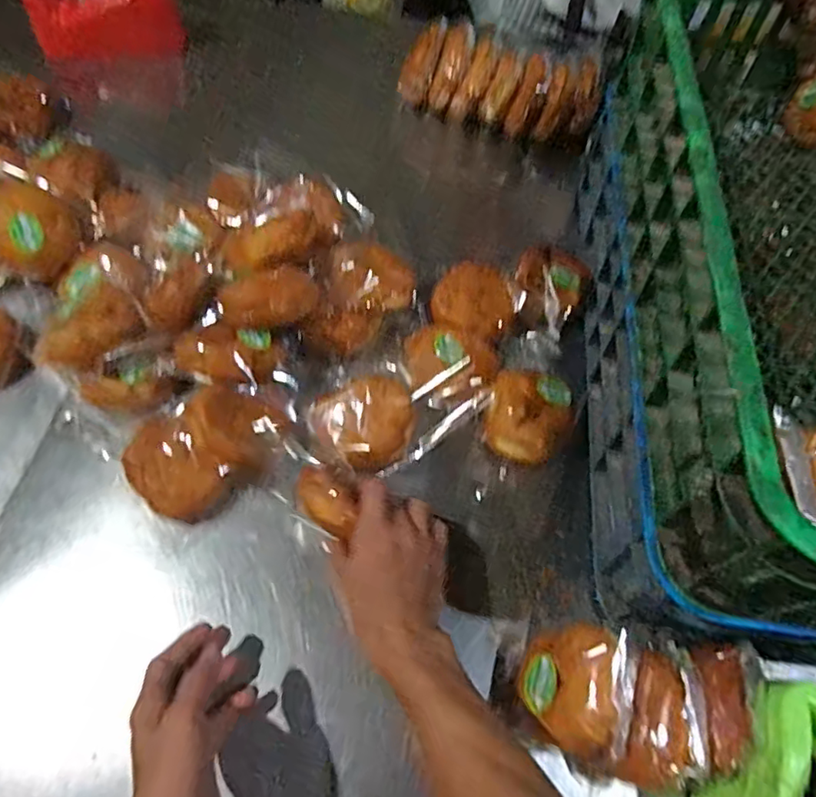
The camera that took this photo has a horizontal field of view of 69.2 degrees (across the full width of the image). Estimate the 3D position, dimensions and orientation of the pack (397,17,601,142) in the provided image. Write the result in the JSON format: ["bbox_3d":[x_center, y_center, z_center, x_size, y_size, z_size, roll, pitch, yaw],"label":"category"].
[{"bbox_3d":[0.124,-0.441,0.825,0.275,0.085,0.098,22,64,11],"label":"pack"}]

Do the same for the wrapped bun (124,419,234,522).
[{"bbox_3d":[-0.216,0.067,0.546,0.101,0.048,0.072,35,69,15],"label":"wrapped bun"}]

